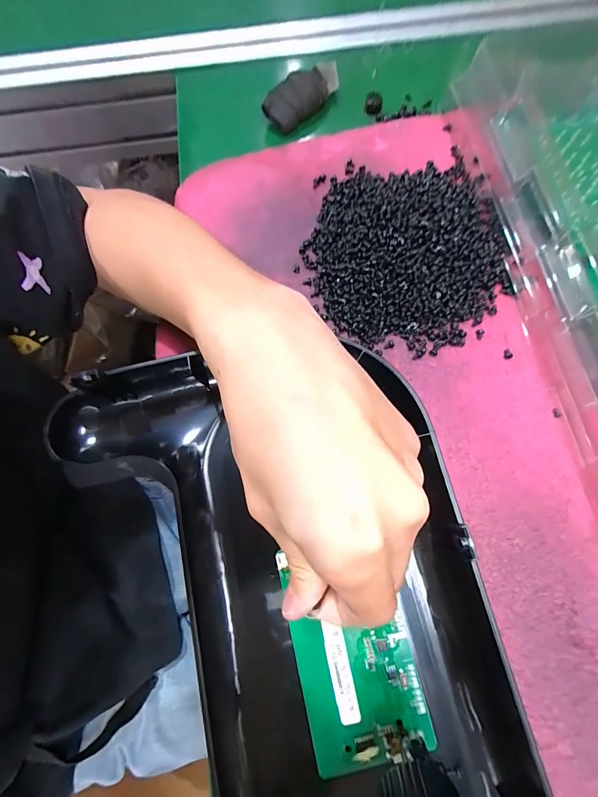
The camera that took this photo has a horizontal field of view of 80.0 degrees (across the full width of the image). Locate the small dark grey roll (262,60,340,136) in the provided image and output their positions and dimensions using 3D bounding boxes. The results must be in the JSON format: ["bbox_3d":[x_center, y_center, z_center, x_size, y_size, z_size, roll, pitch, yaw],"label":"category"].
[{"bbox_3d":[0.003,-0.243,0.286,0.064,0.026,0.020,-28,76,7],"label":"small dark grey roll"}]

